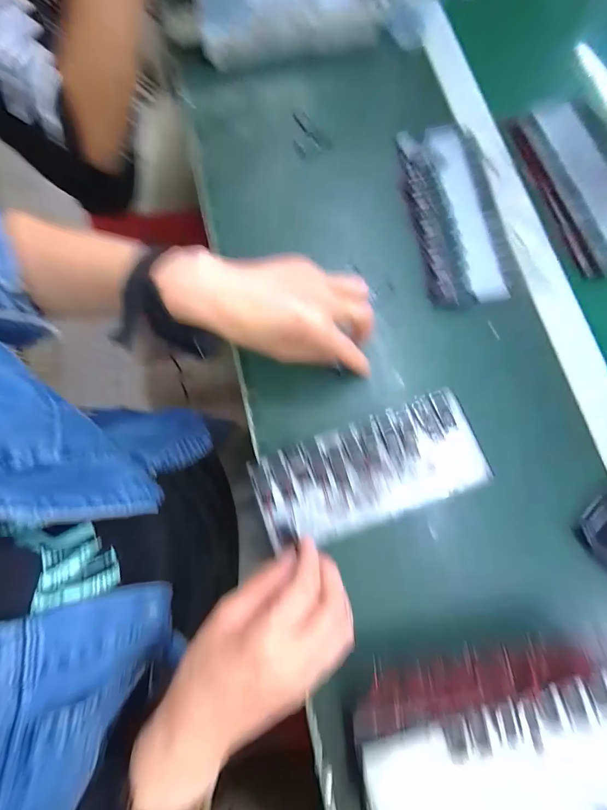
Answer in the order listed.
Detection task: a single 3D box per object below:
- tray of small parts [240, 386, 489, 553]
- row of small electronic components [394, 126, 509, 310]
[{"bbox_3d":[0.056,0.058,0.300,0.195,0.009,0.085,-19,76,-2],"label":"tray of small parts"},{"bbox_3d":[0.156,-0.204,0.360,0.089,0.018,0.211,-5,75,0],"label":"row of small electronic components"}]

